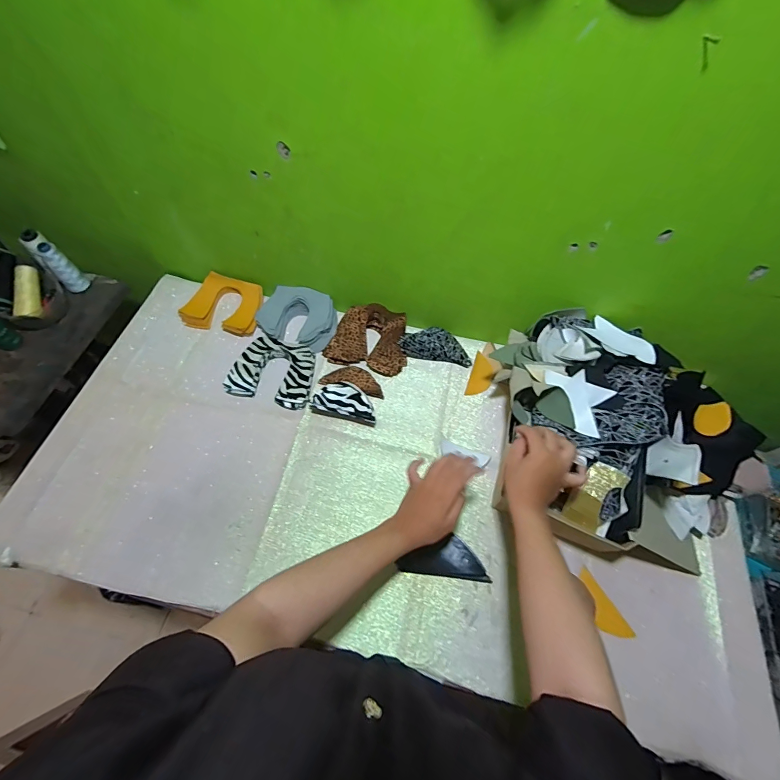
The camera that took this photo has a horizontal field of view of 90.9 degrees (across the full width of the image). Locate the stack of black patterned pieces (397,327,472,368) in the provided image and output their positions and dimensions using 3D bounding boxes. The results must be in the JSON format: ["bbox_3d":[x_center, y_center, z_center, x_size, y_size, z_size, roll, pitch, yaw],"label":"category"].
[{"bbox_3d":[0.095,-0.098,0.803,0.147,0.029,0.073,8,61,2],"label":"stack of black patterned pieces"}]

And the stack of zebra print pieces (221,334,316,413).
[{"bbox_3d":[-0.226,-0.038,0.762,0.155,0.032,0.137,12,61,4],"label":"stack of zebra print pieces"}]

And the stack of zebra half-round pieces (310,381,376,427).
[{"bbox_3d":[-0.083,0.023,0.719,0.126,0.053,0.061,16,61,6],"label":"stack of zebra half-round pieces"}]

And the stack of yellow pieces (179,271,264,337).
[{"bbox_3d":[-0.356,-0.185,0.835,0.157,0.028,0.134,16,61,6],"label":"stack of yellow pieces"}]

